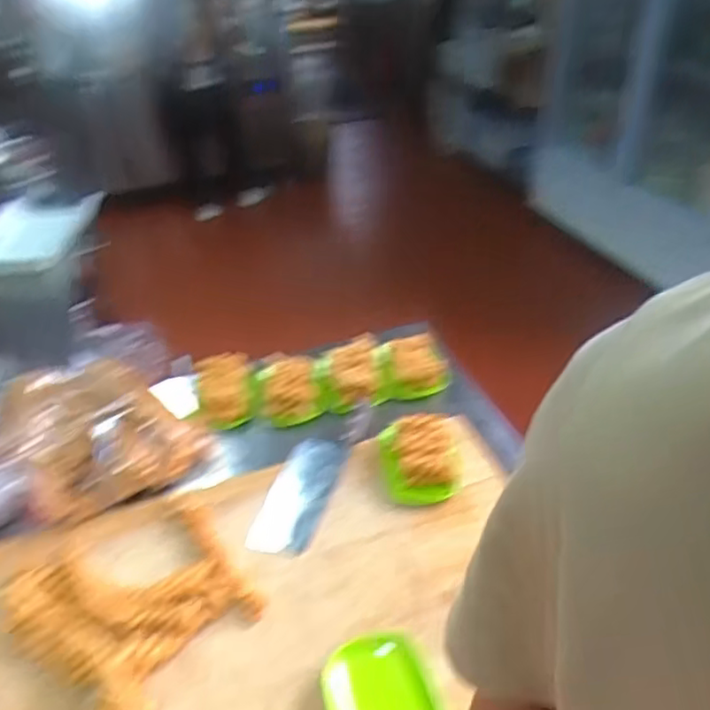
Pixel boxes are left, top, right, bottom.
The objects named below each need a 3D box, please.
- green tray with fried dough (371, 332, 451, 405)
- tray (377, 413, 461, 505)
[{"bbox_3d":[0.106,0.019,1.243,0.132,0.041,0.134,-7,36,-6],"label":"green tray with fried dough"},{"bbox_3d":[0.102,0.157,1.018,0.117,0.054,0.147,-4,36,-2],"label":"tray"}]

